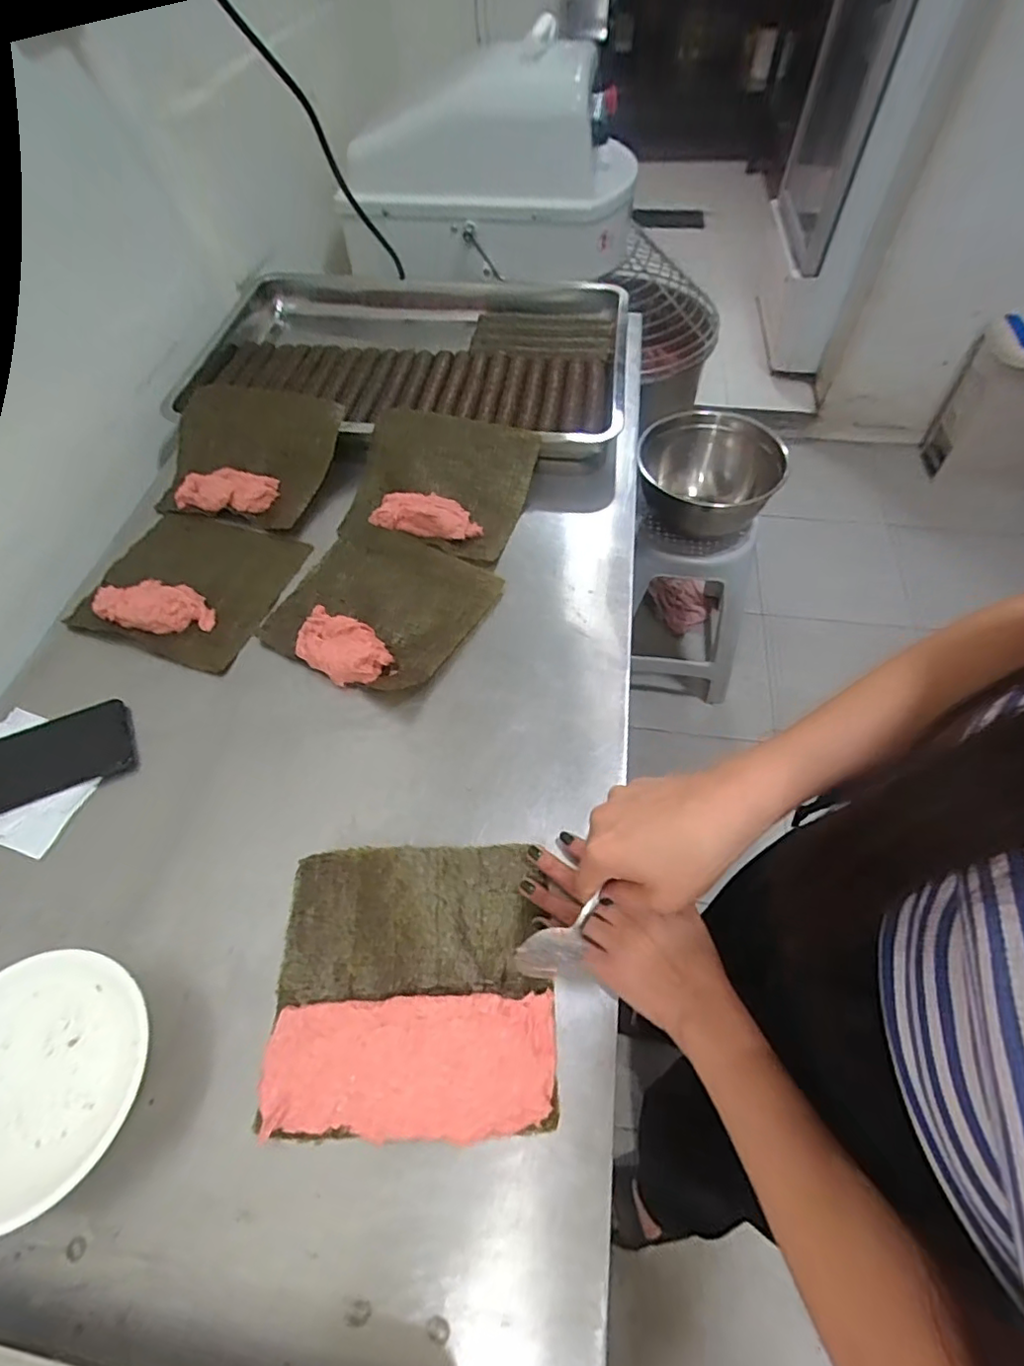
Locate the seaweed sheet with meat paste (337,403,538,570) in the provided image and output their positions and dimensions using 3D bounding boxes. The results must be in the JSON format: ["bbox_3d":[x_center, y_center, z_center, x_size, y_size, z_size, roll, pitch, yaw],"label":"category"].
[{"bbox_3d":[-0.089,-0.237,0.691,0.201,0.049,0.179,13,59,10],"label":"seaweed sheet with meat paste"}]

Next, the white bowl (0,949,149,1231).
[{"bbox_3d":[-0.307,0.256,0.381,0.130,0.049,0.138,-1,58,2],"label":"white bowl"}]

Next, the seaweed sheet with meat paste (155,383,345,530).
[{"bbox_3d":[-0.323,-0.279,0.722,0.206,0.030,0.173,10,78,8],"label":"seaweed sheet with meat paste"}]

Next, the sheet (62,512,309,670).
[{"bbox_3d":[-0.352,-0.117,0.637,0.198,0.033,0.187,13,59,10],"label":"sheet"}]

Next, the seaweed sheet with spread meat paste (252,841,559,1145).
[{"bbox_3d":[-0.072,0.210,0.425,0.191,0.015,0.185,-3,58,0],"label":"seaweed sheet with spread meat paste"}]

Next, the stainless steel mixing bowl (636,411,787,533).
[{"bbox_3d":[0.377,-0.402,1.168,0.257,0.132,0.276,-1,58,2],"label":"stainless steel mixing bowl"}]

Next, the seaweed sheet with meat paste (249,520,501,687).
[{"bbox_3d":[-0.141,-0.087,0.611,0.201,0.030,0.191,27,63,18],"label":"seaweed sheet with meat paste"}]

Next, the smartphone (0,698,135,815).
[{"bbox_3d":[-0.429,0.072,0.525,0.164,0.013,0.082,-23,60,-12],"label":"smartphone"}]

